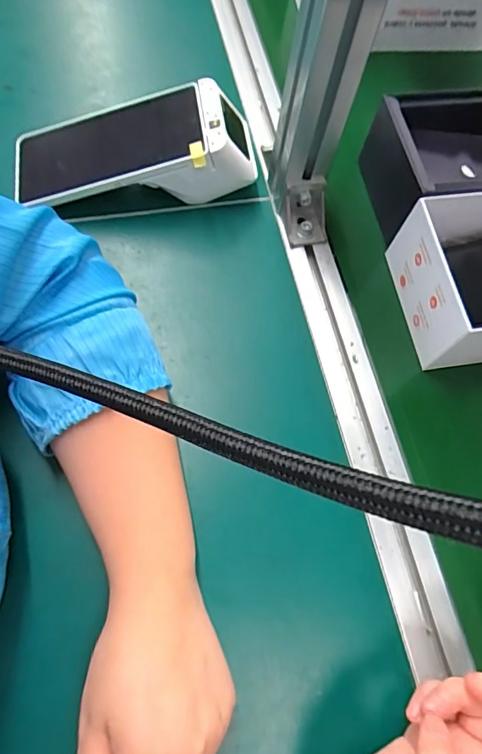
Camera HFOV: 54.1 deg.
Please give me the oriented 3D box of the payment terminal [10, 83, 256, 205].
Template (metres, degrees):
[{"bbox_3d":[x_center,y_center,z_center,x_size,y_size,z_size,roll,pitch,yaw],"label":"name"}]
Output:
[{"bbox_3d":[-0.093,-0.198,0.411,0.203,0.064,0.086,-5,69,-3],"label":"payment terminal"}]

